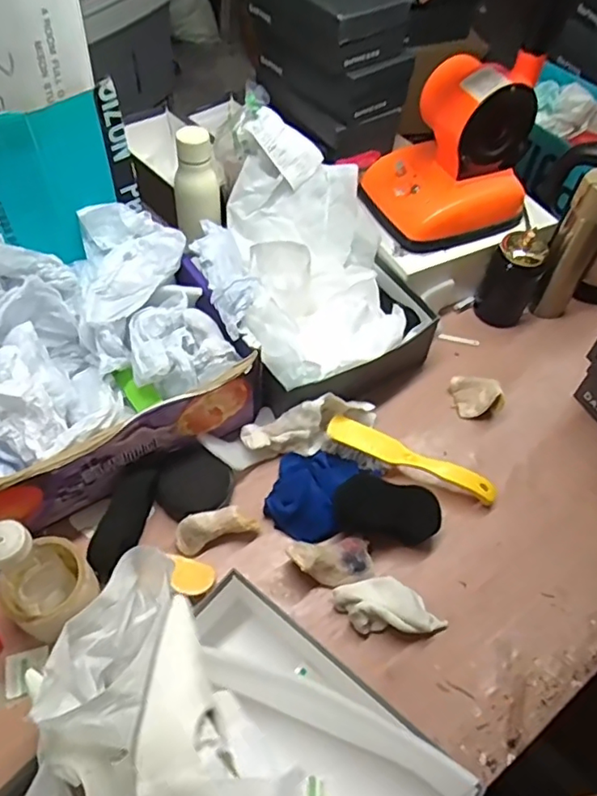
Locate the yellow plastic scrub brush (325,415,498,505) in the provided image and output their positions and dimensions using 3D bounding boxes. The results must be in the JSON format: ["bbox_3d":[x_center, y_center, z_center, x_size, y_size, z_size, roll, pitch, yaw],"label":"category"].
[{"bbox_3d":[0.145,0.085,0.760,0.227,0.039,0.045,22,56,12],"label":"yellow plastic scrub brush"}]

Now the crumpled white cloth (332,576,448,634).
[{"bbox_3d":[0.102,0.231,0.649,0.122,0.041,0.053,6,54,0],"label":"crumpled white cloth"}]

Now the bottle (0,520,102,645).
[{"bbox_3d":[-0.252,0.171,0.567,0.071,0.162,0.084,38,60,22],"label":"bottle"}]

